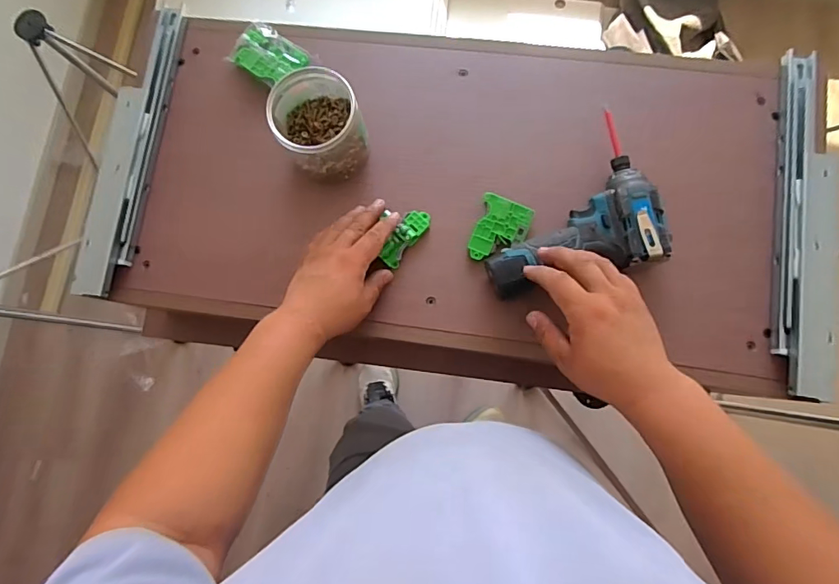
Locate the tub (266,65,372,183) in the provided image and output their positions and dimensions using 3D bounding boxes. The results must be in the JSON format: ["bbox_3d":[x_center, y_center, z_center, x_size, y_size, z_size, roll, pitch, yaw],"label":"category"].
[{"bbox_3d":[-0.116,-0.194,0.572,0.094,0.094,0.098,-1,81,4],"label":"tub"}]

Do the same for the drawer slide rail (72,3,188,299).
[{"bbox_3d":[-0.370,-0.197,0.626,0.057,0.030,0.408,11,79,-21],"label":"drawer slide rail"}]

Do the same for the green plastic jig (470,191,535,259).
[{"bbox_3d":[0.094,-0.070,0.559,0.058,0.017,0.075,22,83,7],"label":"green plastic jig"}]

